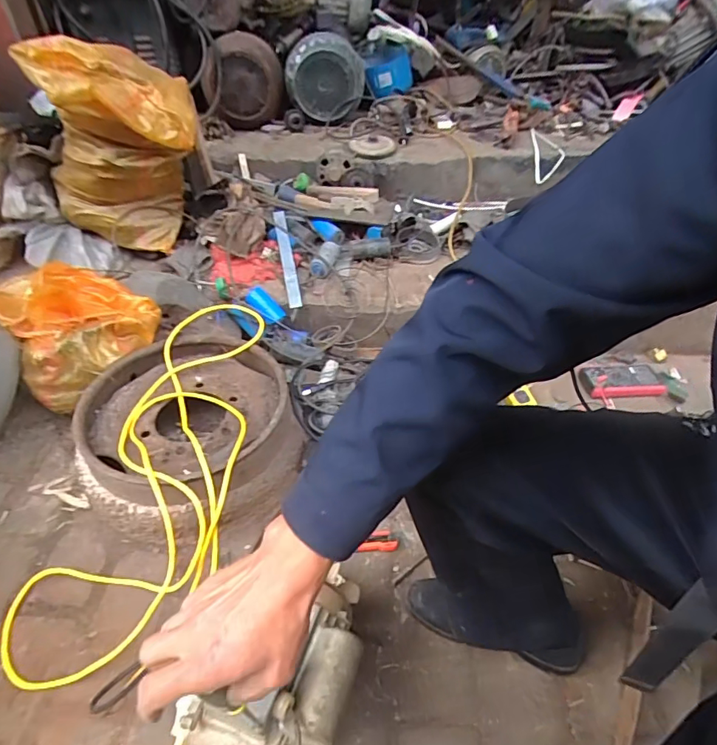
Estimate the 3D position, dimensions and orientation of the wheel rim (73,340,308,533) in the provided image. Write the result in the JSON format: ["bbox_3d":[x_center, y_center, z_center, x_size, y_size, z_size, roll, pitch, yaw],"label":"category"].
[{"bbox_3d":[-0.332,0.110,0.949,0.416,0.165,0.382,0,43,0],"label":"wheel rim"}]

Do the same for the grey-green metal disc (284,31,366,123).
[{"bbox_3d":[-0.107,-0.953,1.532,0.242,0.220,0.134,-1,43,-1],"label":"grey-green metal disc"}]

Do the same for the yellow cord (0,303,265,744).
[{"bbox_3d":[-0.375,0.198,0.870,0.334,0.165,0.700,2,43,2],"label":"yellow cord"}]

